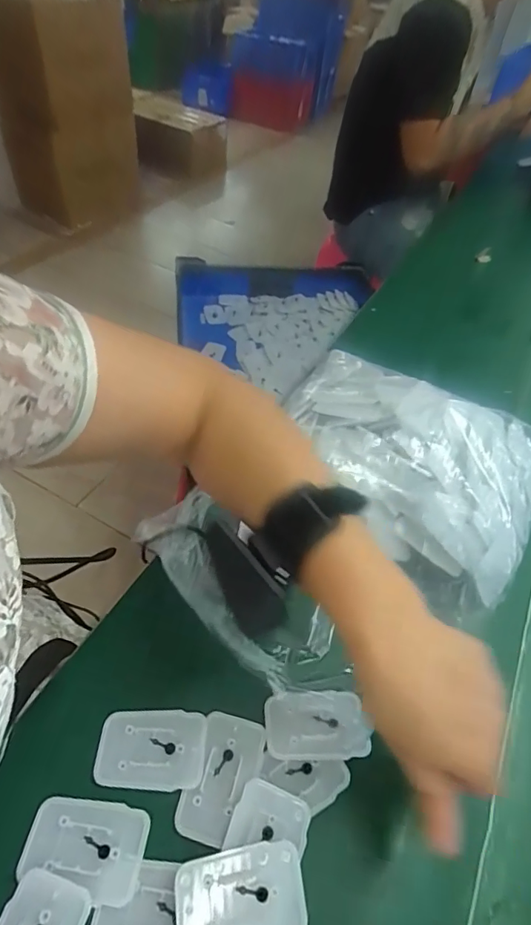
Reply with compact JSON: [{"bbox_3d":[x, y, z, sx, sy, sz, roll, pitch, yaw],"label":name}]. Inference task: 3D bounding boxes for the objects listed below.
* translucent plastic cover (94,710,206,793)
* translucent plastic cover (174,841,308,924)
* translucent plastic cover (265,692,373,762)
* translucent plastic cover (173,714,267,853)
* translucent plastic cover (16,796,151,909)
[{"bbox_3d":[-0.075,0.188,0.311,0.068,0.004,0.044,4,49,-2],"label":"translucent plastic cover"},{"bbox_3d":[-0.014,0.243,0.265,0.070,0.011,0.043,-4,50,-8],"label":"translucent plastic cover"},{"bbox_3d":[0.034,0.179,0.325,0.067,0.009,0.041,0,50,-6],"label":"translucent plastic cover"},{"bbox_3d":[-0.027,0.201,0.304,0.042,0.007,0.069,15,50,7],"label":"translucent plastic cover"},{"bbox_3d":[-0.106,0.224,0.277,0.068,0.004,0.043,9,49,2],"label":"translucent plastic cover"}]

